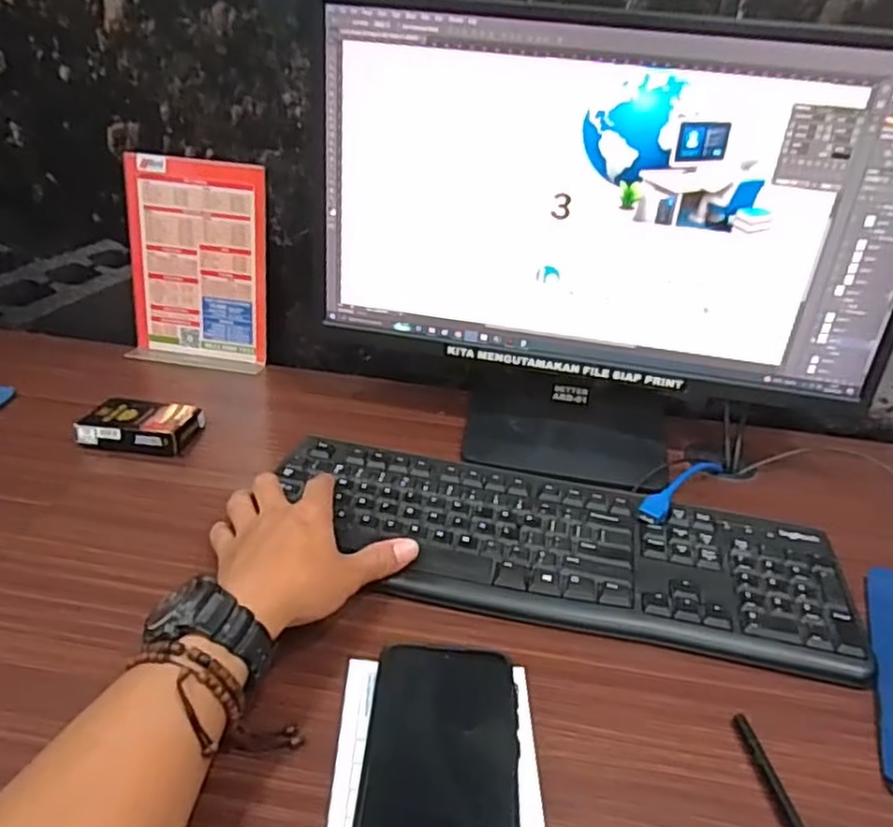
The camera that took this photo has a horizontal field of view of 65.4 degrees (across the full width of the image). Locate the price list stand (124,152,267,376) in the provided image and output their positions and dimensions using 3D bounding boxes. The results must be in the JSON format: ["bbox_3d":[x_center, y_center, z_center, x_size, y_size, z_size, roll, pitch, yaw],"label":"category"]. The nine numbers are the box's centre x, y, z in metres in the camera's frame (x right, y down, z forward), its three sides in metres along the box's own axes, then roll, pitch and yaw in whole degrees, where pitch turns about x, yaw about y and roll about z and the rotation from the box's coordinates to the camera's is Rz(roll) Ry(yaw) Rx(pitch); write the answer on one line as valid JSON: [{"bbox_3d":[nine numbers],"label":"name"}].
[{"bbox_3d":[-0.270,-0.156,0.746,0.151,0.206,0.052,8,31,7],"label":"price list stand"}]

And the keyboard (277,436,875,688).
[{"bbox_3d":[0.075,0.094,0.525,0.421,0.016,0.165,13,30,14],"label":"keyboard"}]

